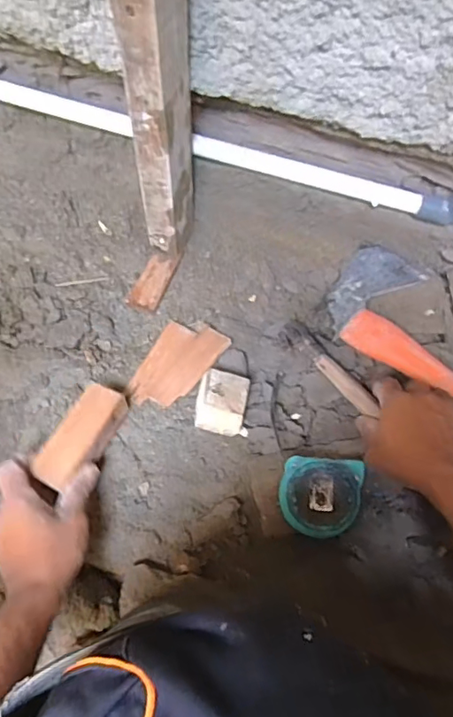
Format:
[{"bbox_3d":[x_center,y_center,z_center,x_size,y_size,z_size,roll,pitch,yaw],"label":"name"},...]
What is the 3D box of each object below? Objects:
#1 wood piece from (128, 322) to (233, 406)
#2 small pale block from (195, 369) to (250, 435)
[{"bbox_3d":[-0.059,0.007,0.631,0.081,0.007,0.118,25,67,26],"label":"wood piece"},{"bbox_3d":[-0.006,0.051,0.598,0.054,0.038,0.064,10,68,1],"label":"small pale block"}]

